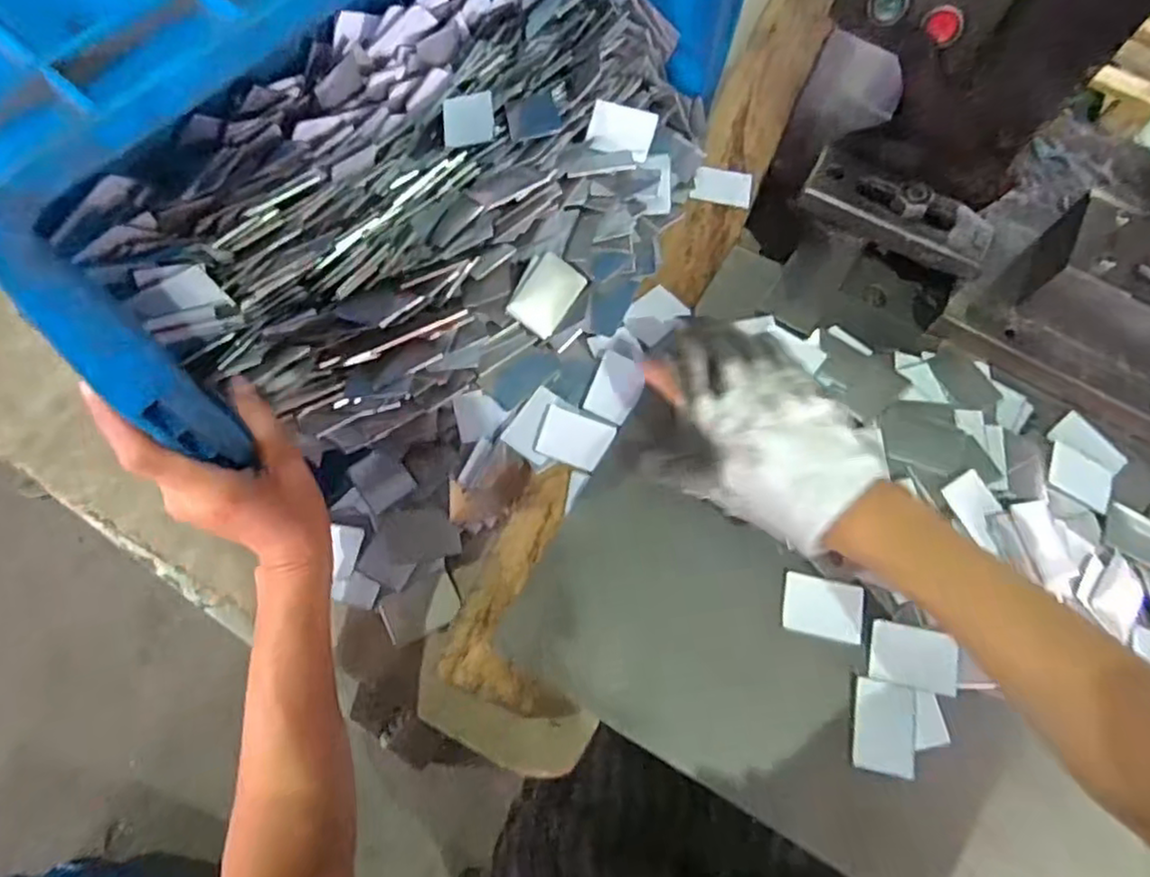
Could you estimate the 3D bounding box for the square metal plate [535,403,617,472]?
[{"bbox_3d":[0.000,0.000,0.441,0.045,0.004,0.034,20,74,-1],"label":"square metal plate"}]

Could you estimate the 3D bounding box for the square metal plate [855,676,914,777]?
[{"bbox_3d":[0.176,0.164,0.380,0.034,0.004,0.048,12,67,1],"label":"square metal plate"}]

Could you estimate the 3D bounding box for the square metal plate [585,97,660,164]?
[{"bbox_3d":[0.034,-0.226,0.492,0.047,0.004,0.036,16,91,1],"label":"square metal plate"}]

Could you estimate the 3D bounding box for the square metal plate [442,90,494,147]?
[{"bbox_3d":[-0.073,-0.220,0.459,0.034,0.006,0.044,-6,74,-1],"label":"square metal plate"}]

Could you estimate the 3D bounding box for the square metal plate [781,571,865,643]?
[{"bbox_3d":[0.150,0.102,0.405,0.047,0.004,0.035,12,67,1],"label":"square metal plate"}]

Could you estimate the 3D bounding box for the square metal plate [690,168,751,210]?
[{"bbox_3d":[0.118,-0.202,0.538,0.046,0.006,0.034,11,67,1],"label":"square metal plate"}]

